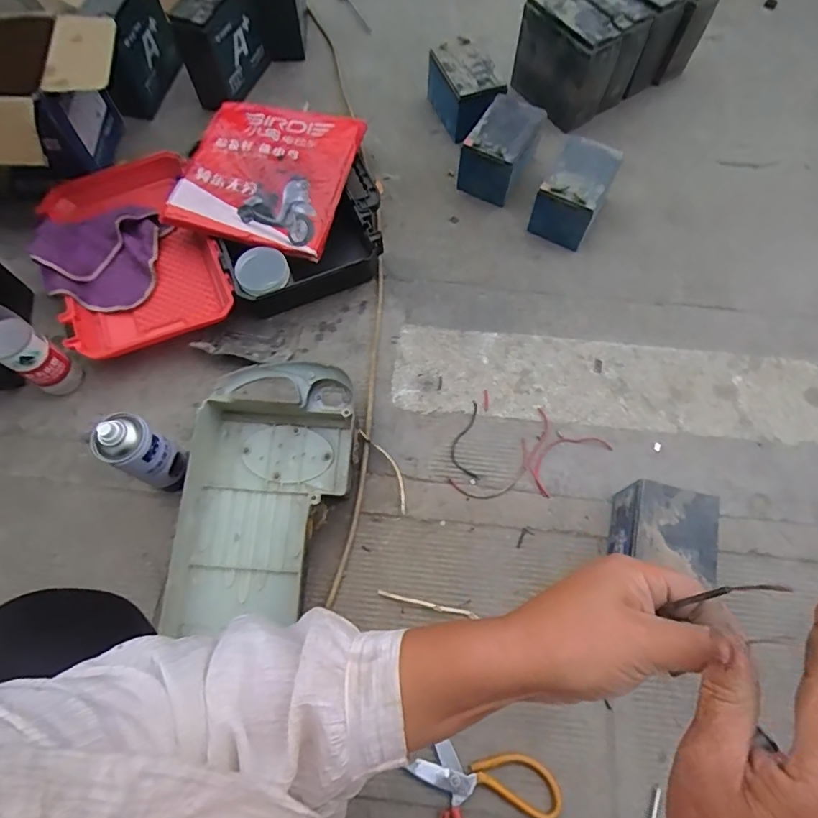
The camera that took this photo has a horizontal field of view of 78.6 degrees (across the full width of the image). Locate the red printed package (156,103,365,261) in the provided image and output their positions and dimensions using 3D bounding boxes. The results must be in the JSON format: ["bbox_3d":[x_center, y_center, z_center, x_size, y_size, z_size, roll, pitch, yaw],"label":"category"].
[{"bbox_3d":[-0.244,-0.415,0.862,0.274,0.033,0.304,12,68,5],"label":"red printed package"}]

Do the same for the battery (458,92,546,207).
[{"bbox_3d":[0.180,-0.494,0.945,0.109,0.105,0.174,28,69,12],"label":"battery"}]

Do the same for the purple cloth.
[{"bbox_3d":[-0.521,-0.258,0.850,0.209,0.062,0.196,12,67,5],"label":"purple cloth"}]

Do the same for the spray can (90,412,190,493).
[{"bbox_3d":[-0.341,0.066,0.661,0.060,0.187,0.063,28,70,12],"label":"spray can"}]

